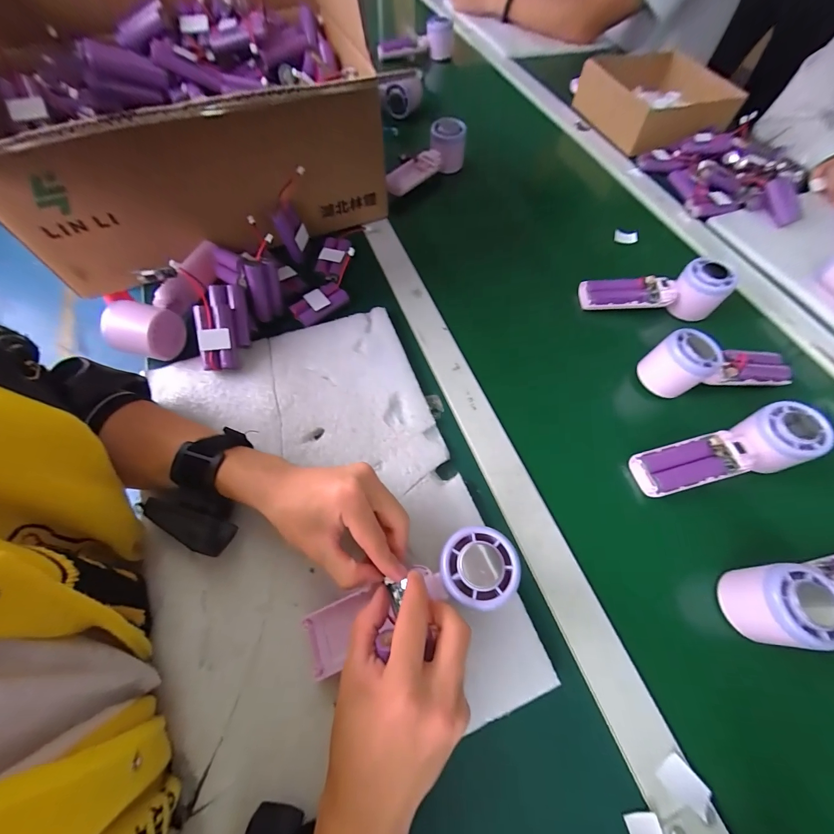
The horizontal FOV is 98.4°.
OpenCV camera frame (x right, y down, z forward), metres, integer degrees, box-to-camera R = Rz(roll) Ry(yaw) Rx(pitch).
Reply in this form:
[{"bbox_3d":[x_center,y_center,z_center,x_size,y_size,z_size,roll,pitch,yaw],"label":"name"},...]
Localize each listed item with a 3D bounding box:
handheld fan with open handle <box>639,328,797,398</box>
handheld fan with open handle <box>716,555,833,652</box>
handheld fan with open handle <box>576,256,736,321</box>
[{"bbox_3d":[0.339,-0.060,0.398,0.159,0.051,0.058,-6,63,-6],"label":"handheld fan with open handle"},{"bbox_3d":[0.340,0.141,0.288,0.160,0.053,0.055,-7,64,-5],"label":"handheld fan with open handle"},{"bbox_3d":[0.293,-0.160,0.444,0.158,0.056,0.045,3,63,0],"label":"handheld fan with open handle"}]

